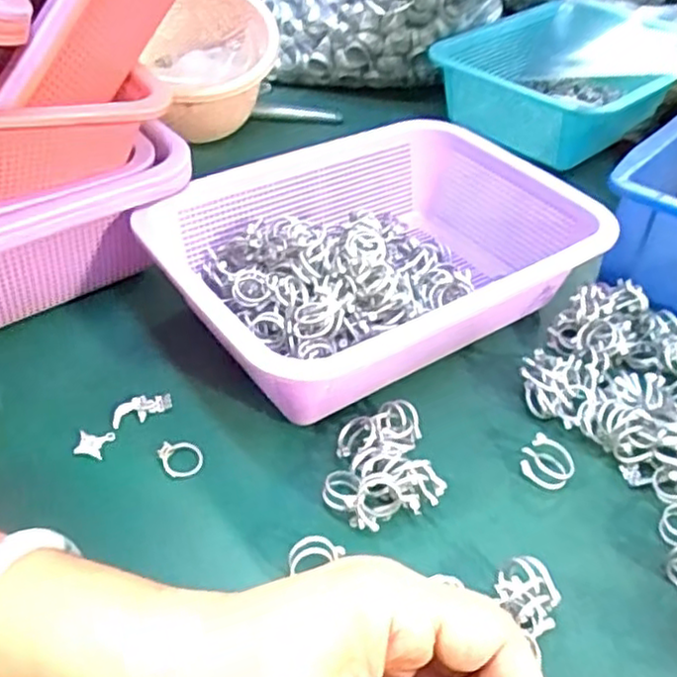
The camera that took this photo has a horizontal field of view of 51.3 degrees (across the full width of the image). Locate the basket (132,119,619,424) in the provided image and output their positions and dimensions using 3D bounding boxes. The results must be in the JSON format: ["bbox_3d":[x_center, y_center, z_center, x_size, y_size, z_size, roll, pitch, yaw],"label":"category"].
[{"bbox_3d":[0.029,-0.055,0.460,0.265,0.066,0.195,-24,49,-23],"label":"basket"}]

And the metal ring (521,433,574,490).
[{"bbox_3d":[0.114,0.066,0.383,0.027,0.016,0.026,0,44,0],"label":"metal ring"}]

